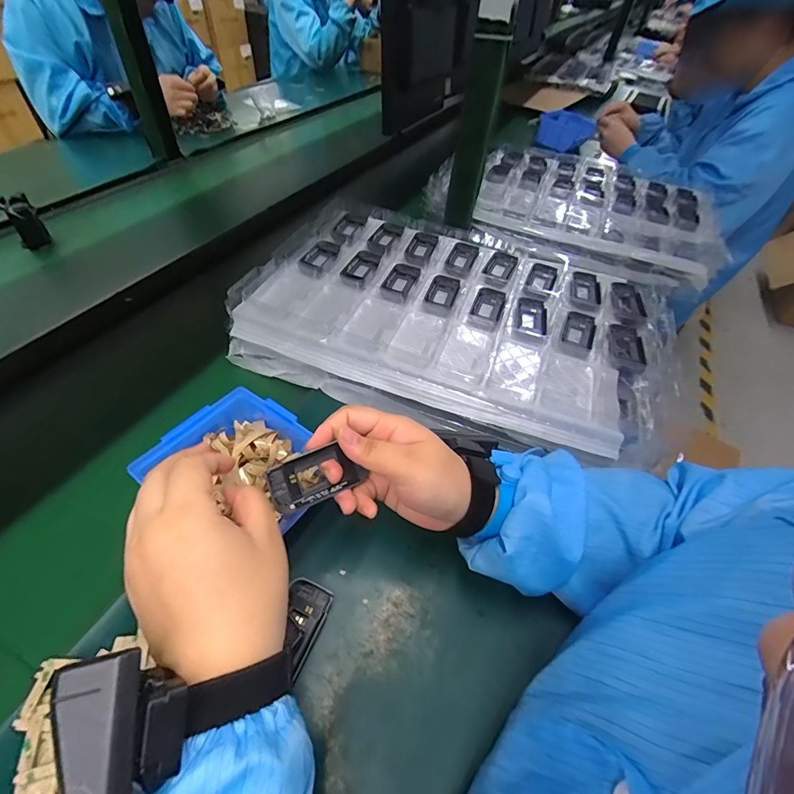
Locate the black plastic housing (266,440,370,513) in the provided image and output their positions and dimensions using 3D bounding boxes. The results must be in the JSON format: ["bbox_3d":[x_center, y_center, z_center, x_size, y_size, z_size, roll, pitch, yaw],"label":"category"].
[{"bbox_3d":[-0.060,0.059,0.296,0.066,0.009,0.037,-22,97,-24],"label":"black plastic housing"}]

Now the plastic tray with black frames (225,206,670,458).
[{"bbox_3d":[0.078,-0.113,0.525,0.504,0.068,0.339,18,49,11],"label":"plastic tray with black frames"}]

